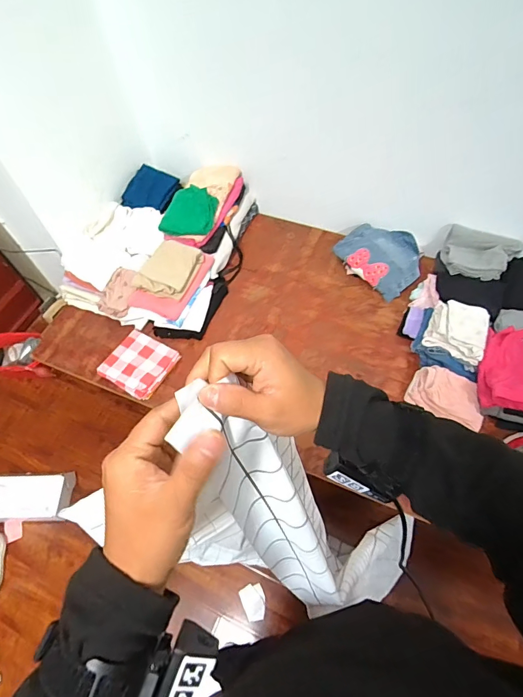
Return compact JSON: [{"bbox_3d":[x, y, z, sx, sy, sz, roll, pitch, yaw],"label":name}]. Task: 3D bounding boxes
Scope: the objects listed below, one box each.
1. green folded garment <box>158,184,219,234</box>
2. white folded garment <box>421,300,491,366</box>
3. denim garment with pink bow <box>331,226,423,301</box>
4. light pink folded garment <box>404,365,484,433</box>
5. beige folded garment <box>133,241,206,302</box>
[{"bbox_3d":[-0.246,-0.471,1.336,0.171,0.075,0.157,9,60,5],"label":"green folded garment"},{"bbox_3d":[0.541,-0.052,1.079,0.149,0.048,0.158,23,62,12],"label":"white folded garment"},{"bbox_3d":[0.395,-0.306,1.317,0.202,0.101,0.276,-36,66,-20],"label":"denim garment with pink bow"},{"bbox_3d":[0.504,0.127,1.064,0.194,0.050,0.114,24,62,13],"label":"light pink folded garment"},{"bbox_3d":[-0.299,-0.267,1.274,0.177,0.049,0.203,19,61,10],"label":"beige folded garment"}]

